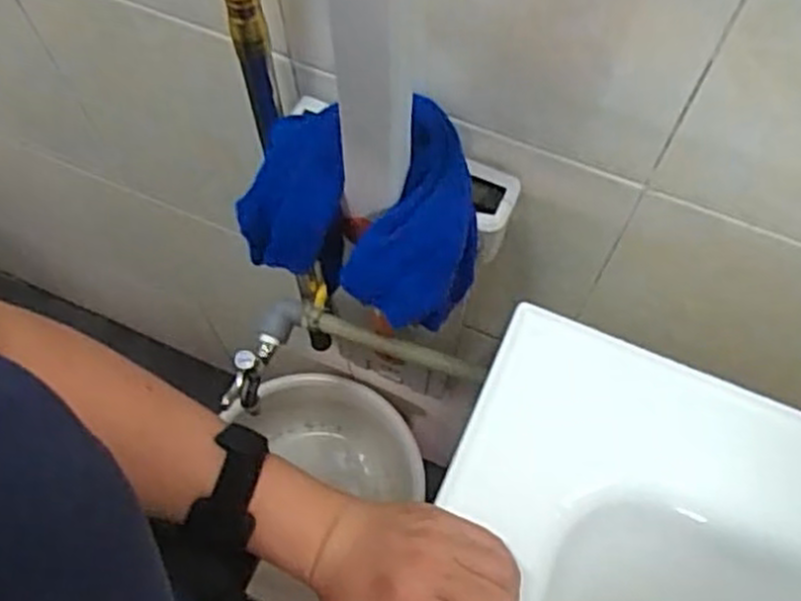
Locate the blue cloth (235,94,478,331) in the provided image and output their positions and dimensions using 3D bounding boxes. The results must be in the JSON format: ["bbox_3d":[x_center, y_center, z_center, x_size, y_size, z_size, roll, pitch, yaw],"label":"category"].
[{"bbox_3d":[-0.026,-0.060,0.529,0.174,0.147,0.086,25,69,11],"label":"blue cloth"}]

